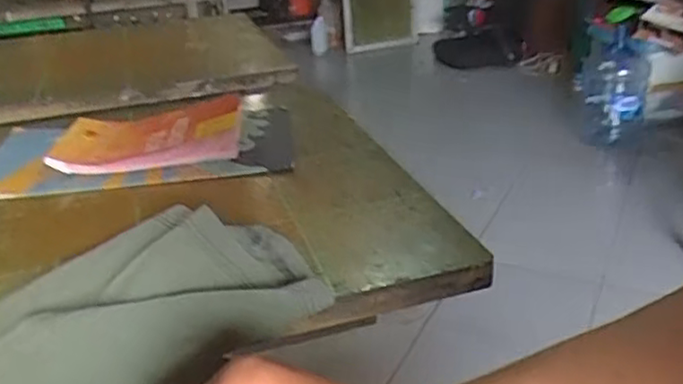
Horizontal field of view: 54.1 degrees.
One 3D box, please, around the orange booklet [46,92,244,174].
[{"bbox_3d":[-0.165,-0.049,0.578,0.156,0.028,0.108,-7,26,-6],"label":"orange booklet"}]

